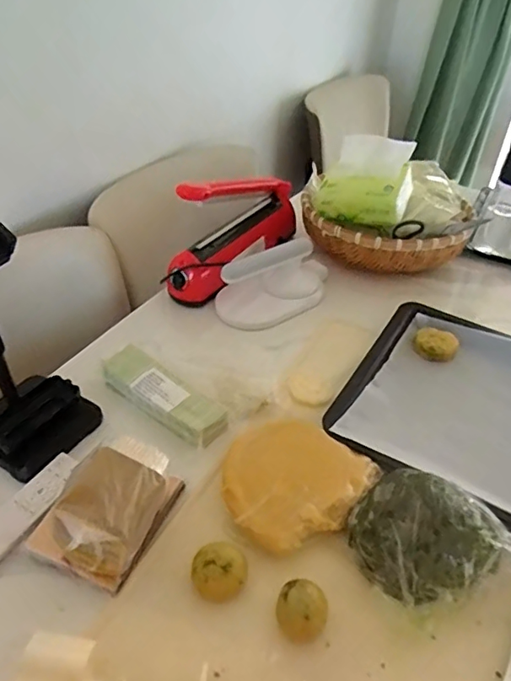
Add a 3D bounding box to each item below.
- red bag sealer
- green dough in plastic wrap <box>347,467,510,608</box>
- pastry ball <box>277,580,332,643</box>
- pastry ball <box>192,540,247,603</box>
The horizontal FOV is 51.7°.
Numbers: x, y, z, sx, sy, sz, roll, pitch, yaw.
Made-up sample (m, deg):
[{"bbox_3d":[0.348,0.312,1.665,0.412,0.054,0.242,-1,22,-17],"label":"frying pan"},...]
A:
[{"bbox_3d":[-0.026,-0.202,0.876,0.071,0.169,0.305,24,45,22],"label":"red bag sealer"},{"bbox_3d":[0.167,0.185,0.519,0.143,0.077,0.131,-15,44,-20],"label":"green dough in plastic wrap"},{"bbox_3d":[0.043,0.246,0.479,0.045,0.036,0.048,2,41,-2],"label":"pastry ball"},{"bbox_3d":[-0.034,0.223,0.506,0.049,0.037,0.050,2,41,-2],"label":"pastry ball"}]

